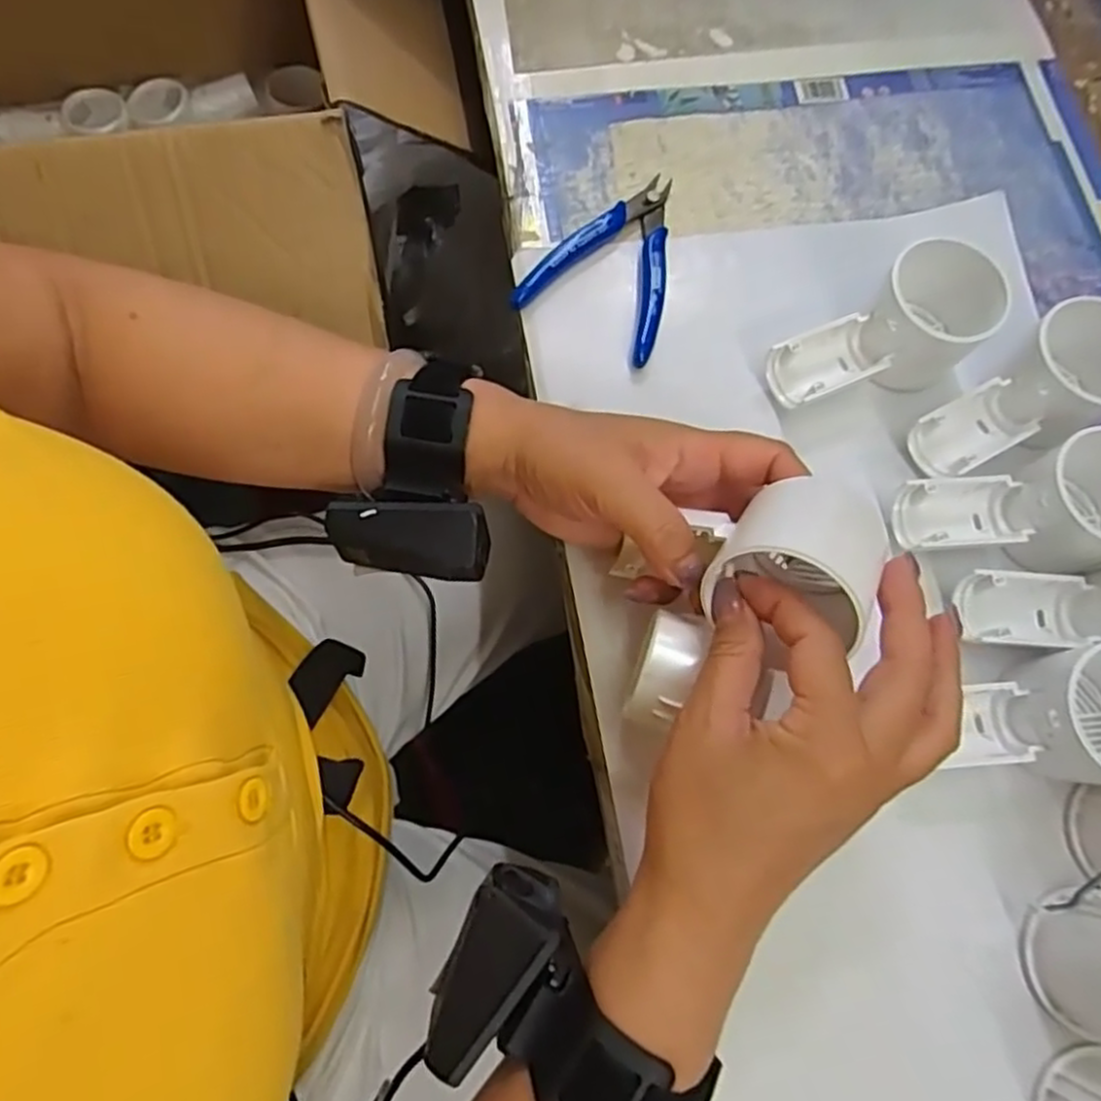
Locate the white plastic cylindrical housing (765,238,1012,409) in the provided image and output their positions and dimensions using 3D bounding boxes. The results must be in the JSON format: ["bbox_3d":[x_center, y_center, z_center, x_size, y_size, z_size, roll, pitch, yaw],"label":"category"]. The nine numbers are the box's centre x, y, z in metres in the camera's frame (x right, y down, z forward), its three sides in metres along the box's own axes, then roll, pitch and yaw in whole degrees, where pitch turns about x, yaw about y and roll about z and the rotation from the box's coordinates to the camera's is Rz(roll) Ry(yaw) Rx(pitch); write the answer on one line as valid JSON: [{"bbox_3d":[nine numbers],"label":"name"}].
[{"bbox_3d":[0.172,-0.106,0.375,0.116,0.049,0.052,-28,76,-10],"label":"white plastic cylindrical housing"}]

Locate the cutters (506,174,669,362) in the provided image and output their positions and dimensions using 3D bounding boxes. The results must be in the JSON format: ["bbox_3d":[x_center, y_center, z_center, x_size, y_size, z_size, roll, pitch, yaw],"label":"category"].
[{"bbox_3d":[0.040,-0.167,0.404,0.078,0.012,0.116,26,73,6],"label":"cutters"}]

